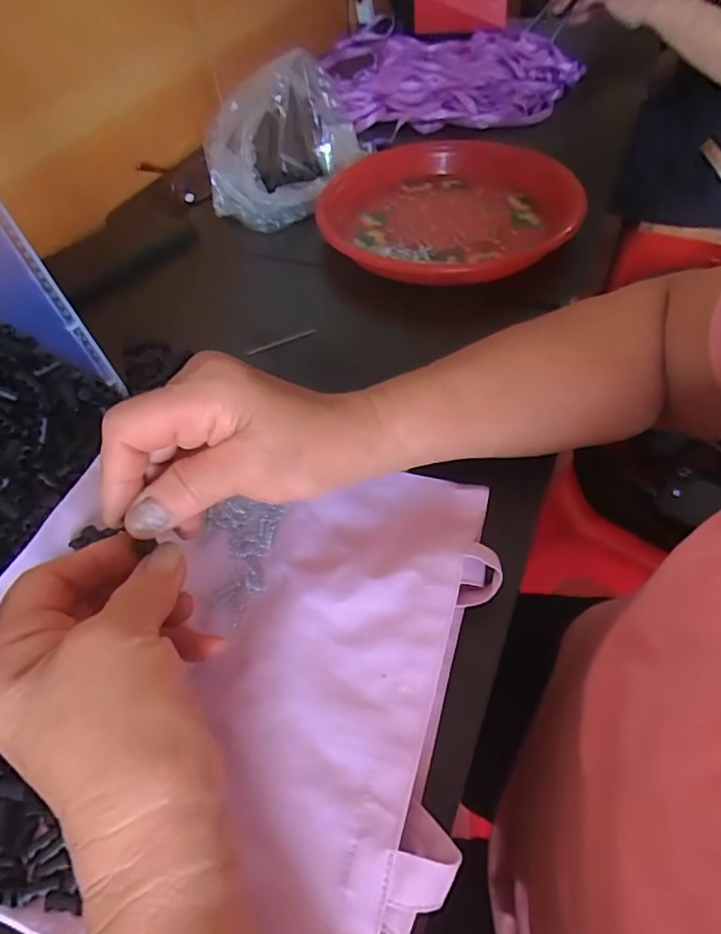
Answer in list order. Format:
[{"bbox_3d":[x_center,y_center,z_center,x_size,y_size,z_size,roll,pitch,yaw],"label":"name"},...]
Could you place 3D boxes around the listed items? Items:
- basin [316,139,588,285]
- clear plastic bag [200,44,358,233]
[{"bbox_3d":[0.089,-0.243,0.515,0.216,0.039,0.240,16,54,18],"label":"basin"},{"bbox_3d":[-0.080,-0.304,0.538,0.081,0.122,0.154,26,57,24],"label":"clear plastic bag"}]

